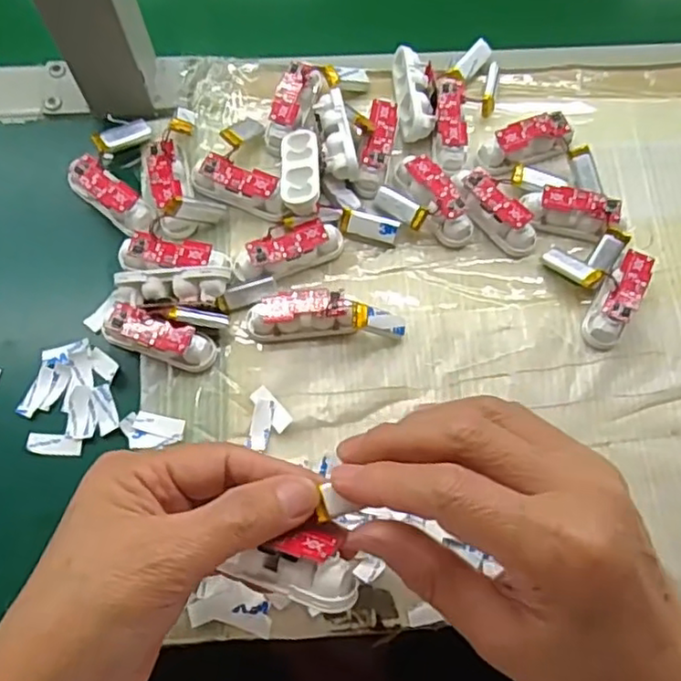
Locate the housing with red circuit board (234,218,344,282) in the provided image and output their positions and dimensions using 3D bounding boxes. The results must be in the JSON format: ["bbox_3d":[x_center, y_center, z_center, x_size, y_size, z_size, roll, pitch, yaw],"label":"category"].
[{"bbox_3d":[-0.030,-0.053,0.354,0.061,0.016,0.025,-22,72,-9],"label":"housing with red circuit board"}]

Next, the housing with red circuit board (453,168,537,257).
[{"bbox_3d":[0.089,-0.075,0.365,0.019,0.017,0.058,-38,76,-14],"label":"housing with red circuit board"}]

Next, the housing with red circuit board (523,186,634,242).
[{"bbox_3d":[0.137,-0.072,0.366,0.061,0.019,0.023,14,71,4],"label":"housing with red circuit board"}]

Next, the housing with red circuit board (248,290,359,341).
[{"bbox_3d":[-0.022,-0.015,0.341,0.055,0.020,0.023,-6,71,-4],"label":"housing with red circuit board"}]

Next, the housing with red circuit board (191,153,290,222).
[{"bbox_3d":[-0.058,-0.089,0.367,0.060,0.020,0.019,21,71,6],"label":"housing with red circuit board"}]

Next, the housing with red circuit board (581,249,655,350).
[{"bbox_3d":[0.152,-0.022,0.345,0.022,0.021,0.056,29,85,8],"label":"housing with red circuit board"}]

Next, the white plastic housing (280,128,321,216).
[{"bbox_3d":[-0.023,-0.097,0.361,0.022,0.016,0.061,-3,56,-3],"label":"white plastic housing"}]

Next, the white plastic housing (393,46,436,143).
[{"bbox_3d":[0.045,-0.150,0.388,0.020,0.016,0.061,-4,71,-3],"label":"white plastic housing"}]

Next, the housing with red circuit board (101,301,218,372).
[{"bbox_3d":[-0.097,-0.001,0.336,0.062,0.018,0.021,20,71,5],"label":"housing with red circuit board"}]

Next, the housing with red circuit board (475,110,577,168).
[{"bbox_3d":[0.111,-0.118,0.383,0.054,0.021,0.019,-17,72,-7],"label":"housing with red circuit board"}]

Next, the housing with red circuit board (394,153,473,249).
[{"bbox_3d":[0.053,-0.083,0.368,0.019,0.018,0.061,-28,73,-11],"label":"housing with red circuit board"}]

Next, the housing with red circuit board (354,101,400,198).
[{"bbox_3d":[0.022,-0.114,0.373,0.018,0.011,0.059,13,84,3],"label":"housing with red circuit board"}]

